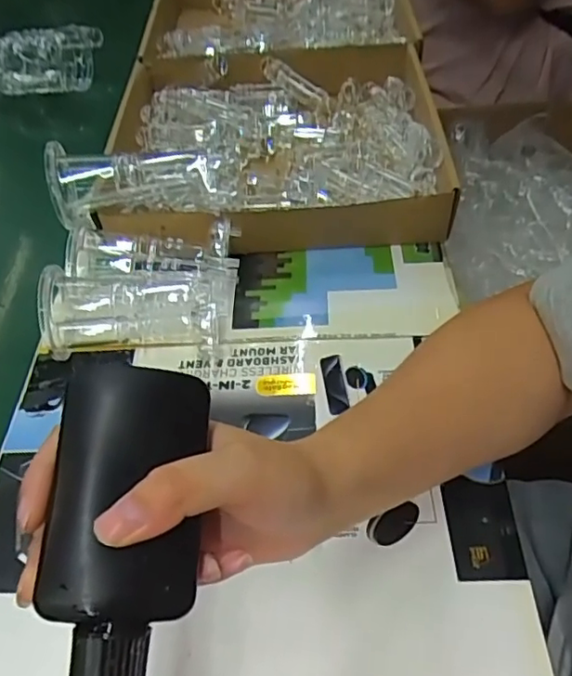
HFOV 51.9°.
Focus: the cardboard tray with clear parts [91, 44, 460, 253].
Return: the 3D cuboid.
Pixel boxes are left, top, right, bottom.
[{"bbox_3d":[-0.012,-0.194,0.582,0.302,0.057,0.289,-2,50,4],"label":"cardboard tray with clear parts"}]

